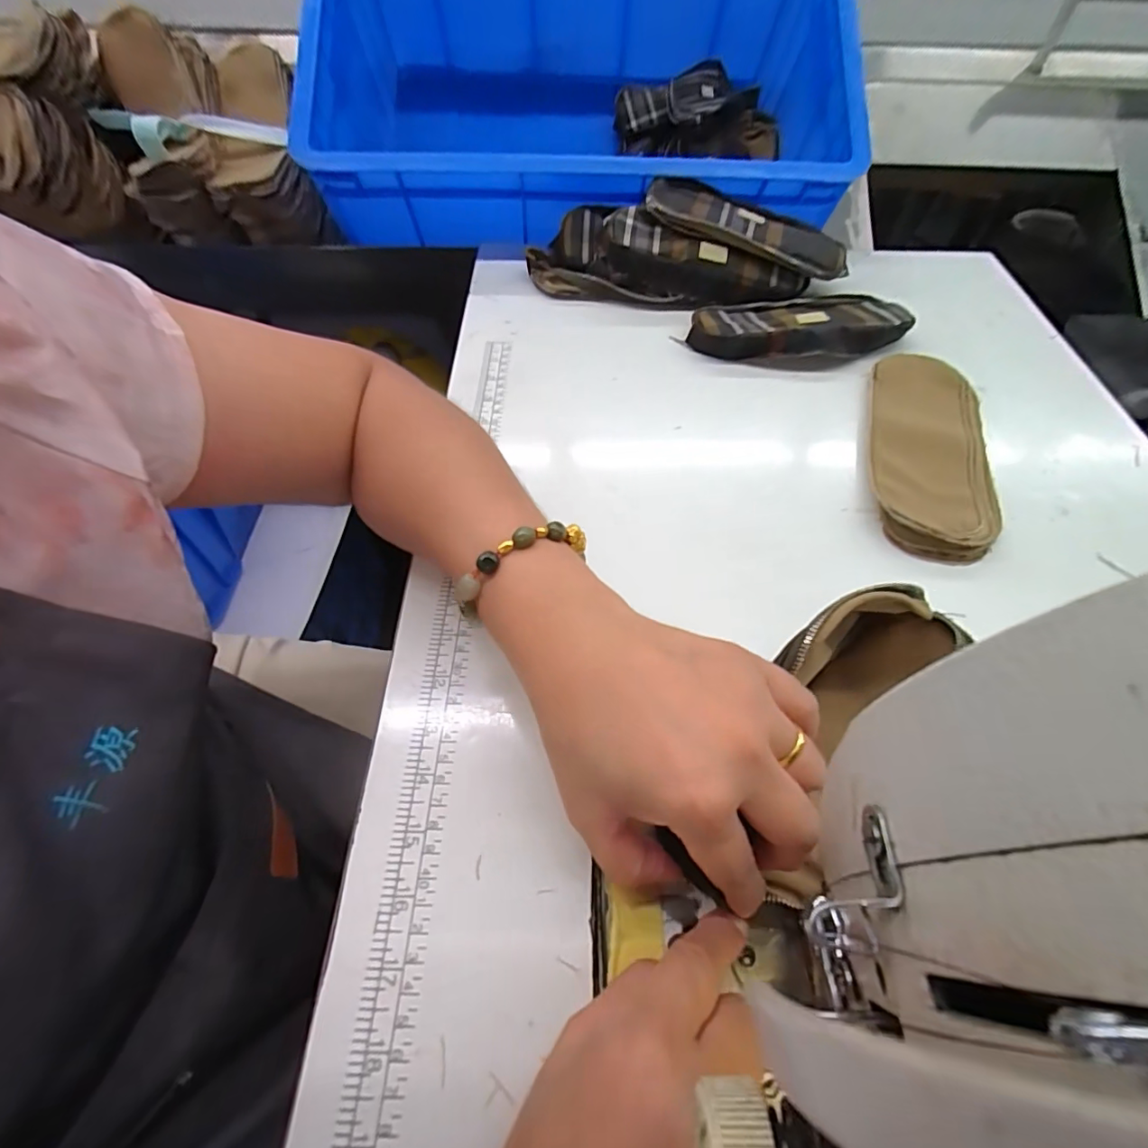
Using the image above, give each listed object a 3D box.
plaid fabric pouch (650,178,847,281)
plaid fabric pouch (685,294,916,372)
[{"bbox_3d":[0.155,-0.311,0.464,0.181,0.017,0.066,16,59,-4],"label":"plaid fabric pouch"},{"bbox_3d":[0.195,-0.213,0.449,0.185,0.024,0.084,-8,58,-6],"label":"plaid fabric pouch"}]

